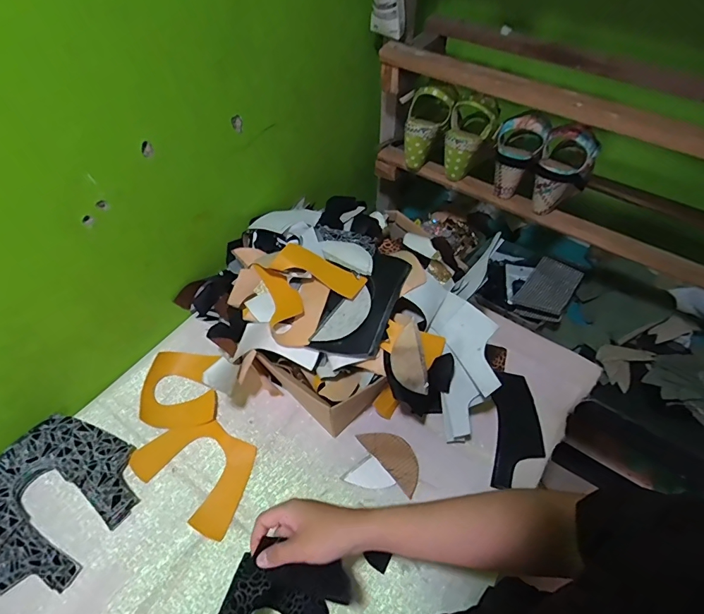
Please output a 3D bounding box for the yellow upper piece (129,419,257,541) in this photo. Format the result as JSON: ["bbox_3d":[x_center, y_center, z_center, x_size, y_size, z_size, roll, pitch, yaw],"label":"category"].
[{"bbox_3d":[-0.214,0.221,0.590,0.169,0.012,0.117,24,56,20],"label":"yellow upper piece"}]

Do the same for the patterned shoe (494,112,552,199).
[{"bbox_3d":[0.288,-0.269,0.742,0.079,0.129,0.098,18,53,13],"label":"patterned shoe"}]

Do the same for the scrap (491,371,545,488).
[{"bbox_3d":[0.244,0.179,0.628,0.070,0.009,0.169,9,60,2],"label":"scrap"}]

